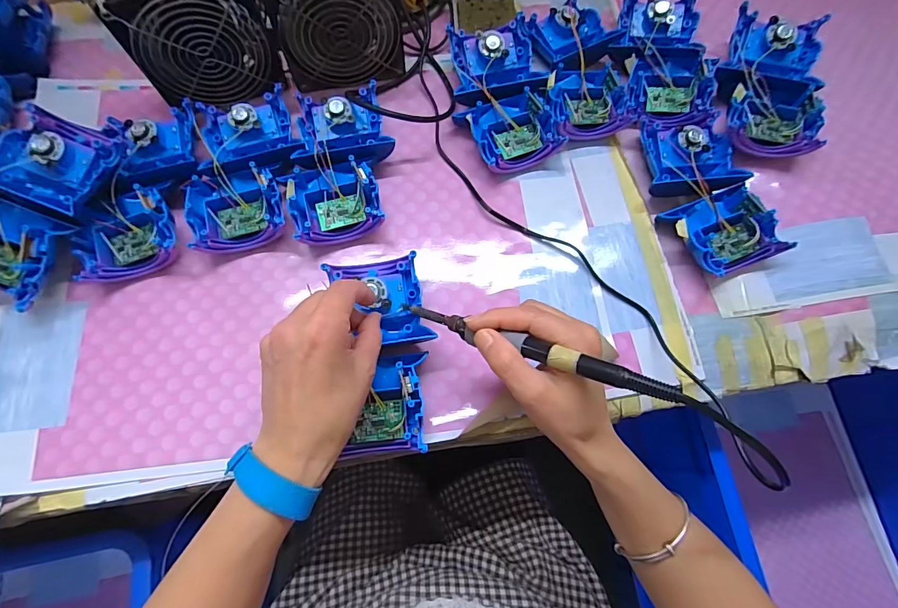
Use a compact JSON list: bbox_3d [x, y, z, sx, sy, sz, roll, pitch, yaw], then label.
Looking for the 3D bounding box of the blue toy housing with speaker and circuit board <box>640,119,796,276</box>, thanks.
[{"bbox_3d":[0.246,-0.109,0.410,0.092,0.034,0.164,-18,73,-8],"label":"blue toy housing with speaker and circuit board"}]

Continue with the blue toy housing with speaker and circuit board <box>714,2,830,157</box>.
[{"bbox_3d":[0.318,-0.219,0.427,0.084,0.059,0.153,10,71,1],"label":"blue toy housing with speaker and circuit board"}]

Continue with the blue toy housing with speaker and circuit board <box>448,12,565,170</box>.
[{"bbox_3d":[0.054,-0.215,0.437,0.097,0.042,0.167,-13,72,-6],"label":"blue toy housing with speaker and circuit board"}]

